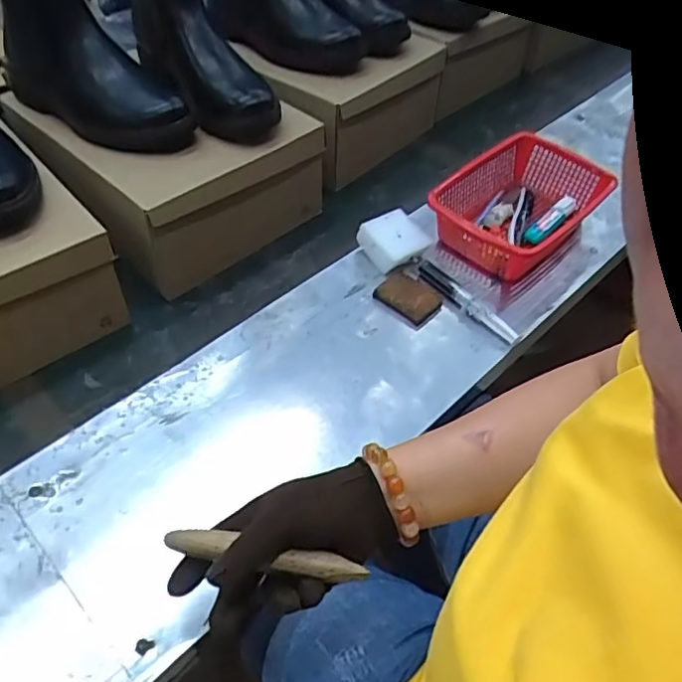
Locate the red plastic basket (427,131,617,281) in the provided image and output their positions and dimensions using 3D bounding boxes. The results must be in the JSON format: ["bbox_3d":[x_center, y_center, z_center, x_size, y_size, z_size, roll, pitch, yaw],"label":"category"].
[{"bbox_3d":[0.221,-0.162,0.762,0.220,0.082,0.145,-32,58,-27],"label":"red plastic basket"}]

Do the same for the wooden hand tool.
[{"bbox_3d":[-0.049,0.139,0.394,0.134,0.016,0.014,10,44,4],"label":"wooden hand tool"}]

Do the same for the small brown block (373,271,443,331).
[{"bbox_3d":[0.076,-0.050,0.692,0.053,0.014,0.074,-29,53,-29],"label":"small brown block"}]

